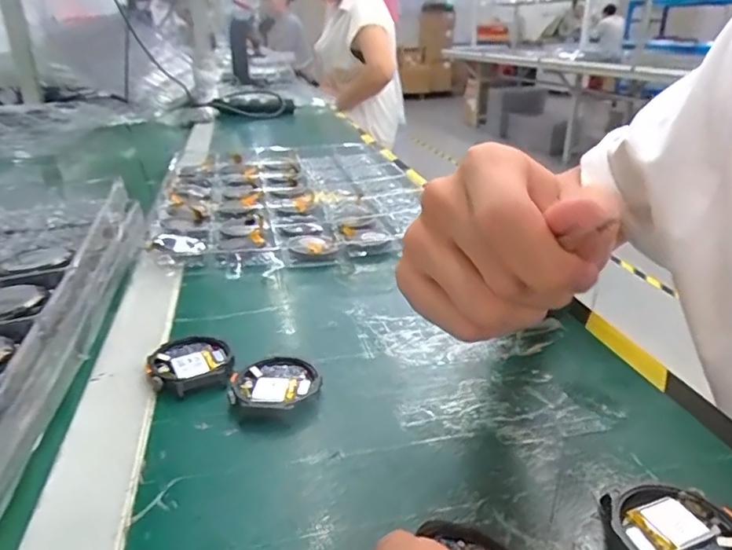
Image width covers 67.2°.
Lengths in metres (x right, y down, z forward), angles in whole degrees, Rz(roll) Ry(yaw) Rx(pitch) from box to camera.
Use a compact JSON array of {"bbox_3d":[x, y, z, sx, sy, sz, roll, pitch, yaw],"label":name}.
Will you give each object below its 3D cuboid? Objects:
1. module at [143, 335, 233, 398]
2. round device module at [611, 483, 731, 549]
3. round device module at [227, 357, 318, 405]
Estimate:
[{"bbox_3d":[-0.105,0.054,0.330,0.047,0.010,0.049,1,24,0],"label":"module"},{"bbox_3d":[0.123,0.103,0.214,0.046,0.013,0.046,1,24,0],"label":"round device module"},{"bbox_3d":[-0.051,0.062,0.310,0.041,0.010,0.047,17,29,32],"label":"round device module"}]

